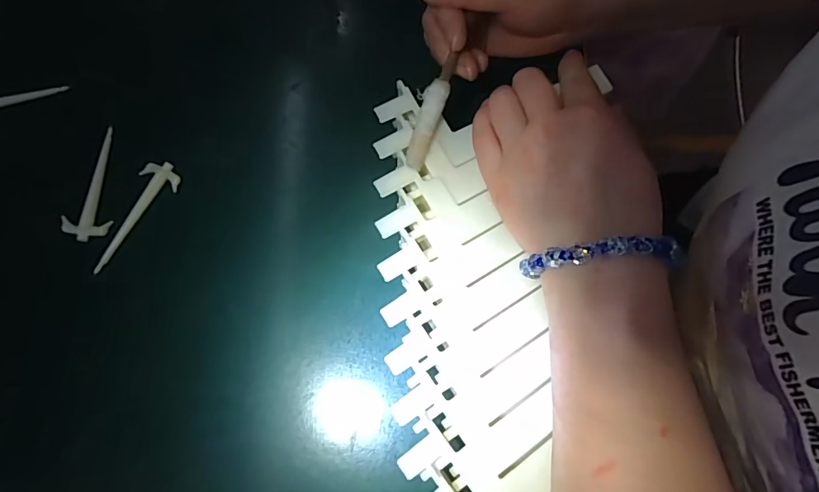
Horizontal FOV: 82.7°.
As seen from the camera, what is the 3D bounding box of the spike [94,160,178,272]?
[{"bbox_3d":[-0.193,-0.022,0.325,0.029,0.006,0.085,28,76,9],"label":"spike"}]

